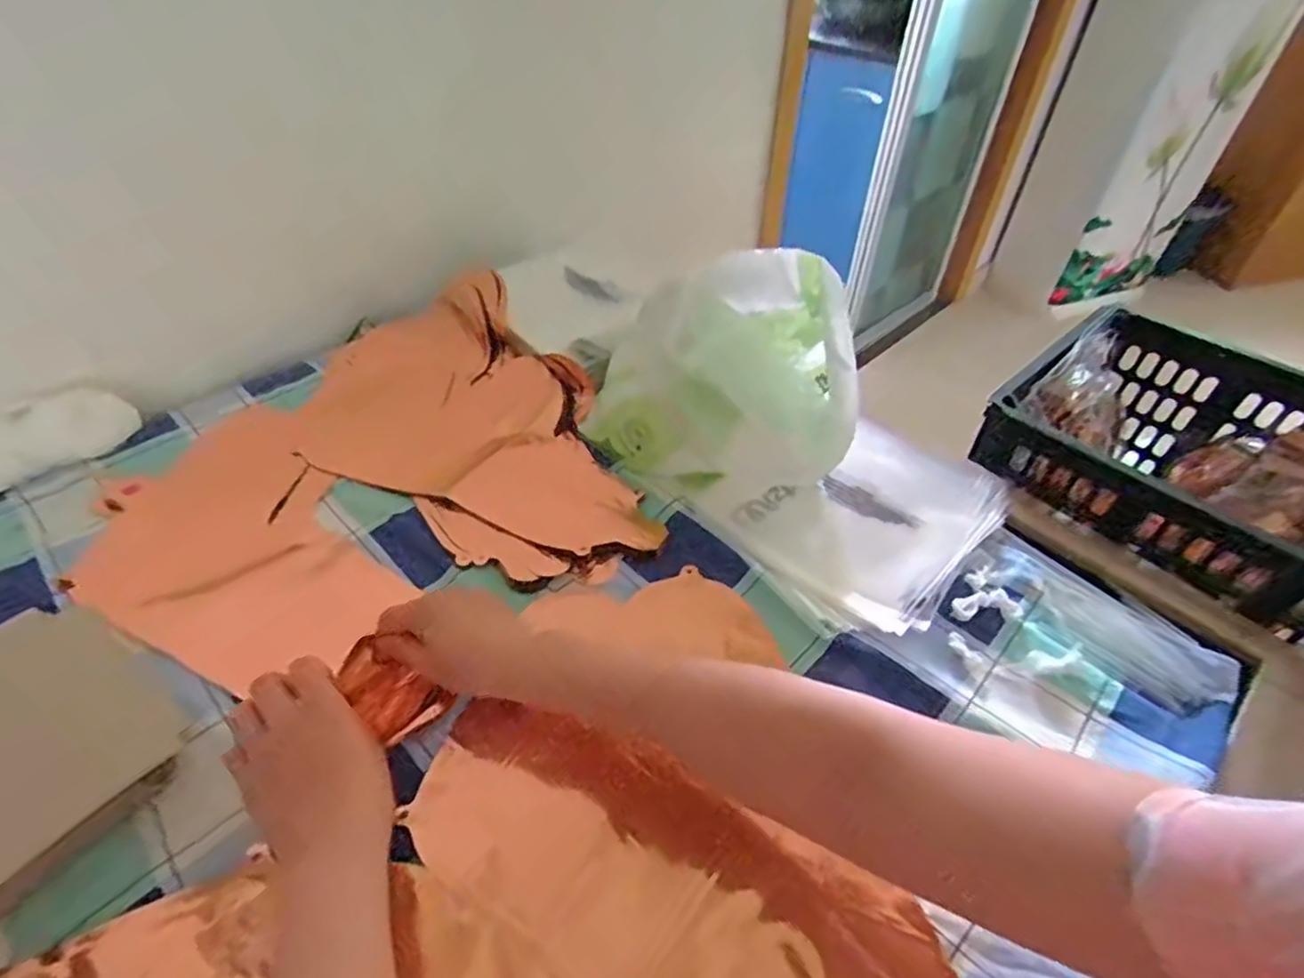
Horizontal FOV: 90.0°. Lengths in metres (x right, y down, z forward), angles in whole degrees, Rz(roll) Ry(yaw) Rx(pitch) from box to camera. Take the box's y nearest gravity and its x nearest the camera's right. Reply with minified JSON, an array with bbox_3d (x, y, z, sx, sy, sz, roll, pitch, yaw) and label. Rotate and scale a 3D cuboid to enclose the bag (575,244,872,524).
[{"bbox_3d":[0.087,-0.109,0.611,0.172,0.163,0.239,34,55,28],"label":"bag"}]

